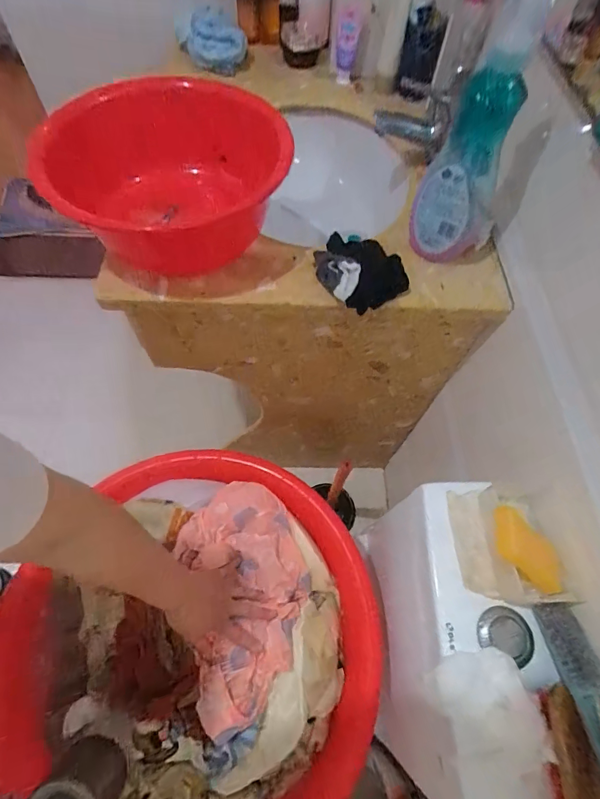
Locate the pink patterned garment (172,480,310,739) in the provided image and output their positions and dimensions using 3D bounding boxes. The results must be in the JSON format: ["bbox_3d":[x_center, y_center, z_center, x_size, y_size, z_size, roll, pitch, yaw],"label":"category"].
[{"bbox_3d":[-0.080,0.287,0.597,0.178,0.073,0.304,-4,67,-5],"label":"pink patterned garment"}]

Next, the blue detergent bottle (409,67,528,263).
[{"bbox_3d":[0.207,-0.280,0.515,0.104,0.215,0.061,35,67,14],"label":"blue detergent bottle"}]

